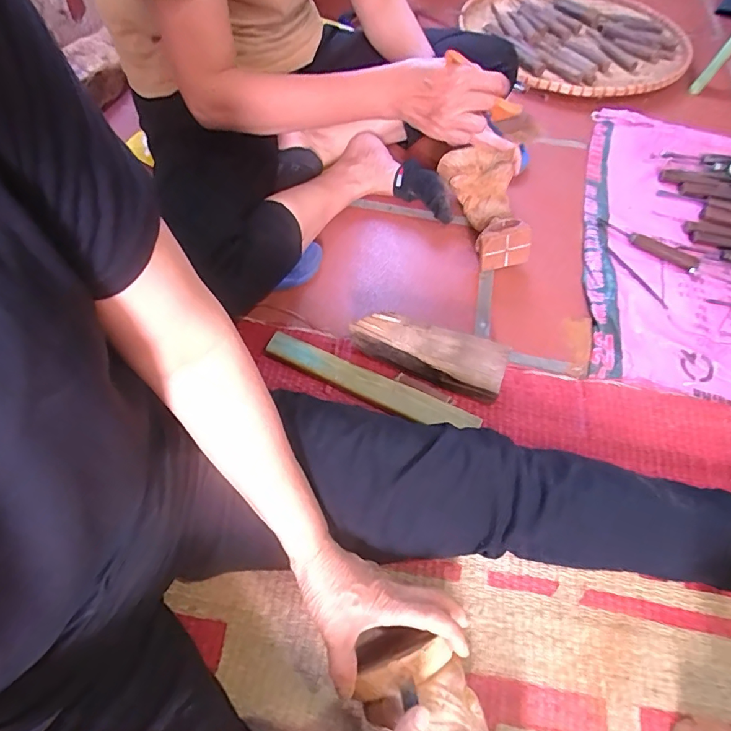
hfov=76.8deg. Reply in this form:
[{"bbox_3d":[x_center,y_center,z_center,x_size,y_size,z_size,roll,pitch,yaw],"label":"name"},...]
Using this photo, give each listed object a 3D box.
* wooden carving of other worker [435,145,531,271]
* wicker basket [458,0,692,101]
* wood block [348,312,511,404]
[{"bbox_3d":[0.186,-0.247,0.706,0.117,0.071,0.188,-11,72,-7],"label":"wooden carving of other worker"},{"bbox_3d":[0.459,-0.719,1.027,0.487,0.084,0.422,7,59,4],"label":"wicker basket"},{"bbox_3d":[0.079,-0.015,0.592,0.193,0.072,0.050,22,61,13],"label":"wood block"}]

